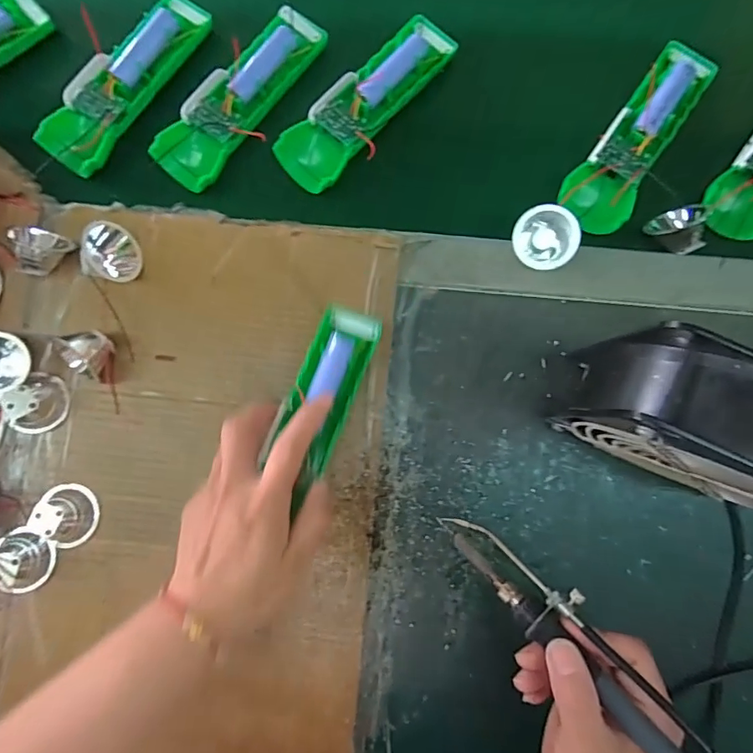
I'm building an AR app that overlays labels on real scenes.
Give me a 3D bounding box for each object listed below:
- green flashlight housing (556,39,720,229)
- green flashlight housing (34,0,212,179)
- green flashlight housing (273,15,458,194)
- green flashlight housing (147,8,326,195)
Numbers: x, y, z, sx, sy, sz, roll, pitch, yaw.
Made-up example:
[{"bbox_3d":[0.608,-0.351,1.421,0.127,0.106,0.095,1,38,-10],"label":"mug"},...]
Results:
[{"bbox_3d":[0.192,-0.177,0.367,0.051,0.026,0.148,32,86,4],"label":"green flashlight housing"},{"bbox_3d":[-0.196,-0.230,0.385,0.049,0.020,0.158,37,86,4],"label":"green flashlight housing"},{"bbox_3d":[-0.008,-0.207,0.381,0.153,0.025,0.050,-45,86,-3],"label":"green flashlight housing"},{"bbox_3d":[-0.106,-0.215,0.381,0.050,0.028,0.155,38,87,4],"label":"green flashlight housing"}]

